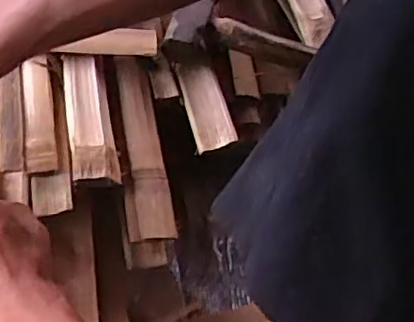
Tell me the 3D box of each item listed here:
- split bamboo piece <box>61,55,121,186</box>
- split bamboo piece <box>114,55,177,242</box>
[{"bbox_3d":[-0.100,-0.038,0.513,0.035,0.008,0.119,-6,64,-13],"label":"split bamboo piece"},{"bbox_3d":[-0.062,-0.013,0.536,0.038,0.027,0.174,-12,64,-3],"label":"split bamboo piece"}]

